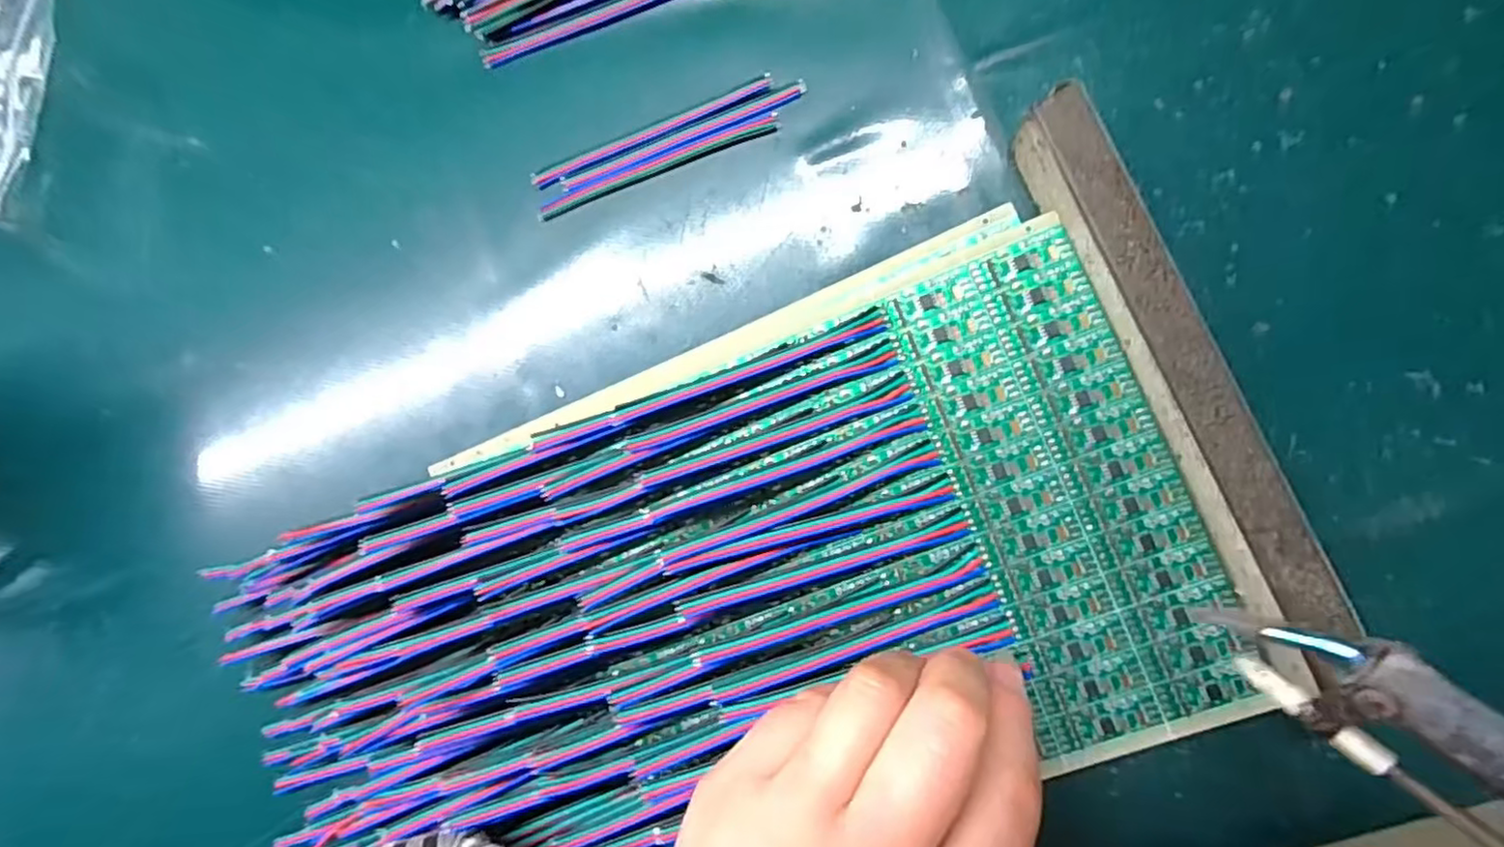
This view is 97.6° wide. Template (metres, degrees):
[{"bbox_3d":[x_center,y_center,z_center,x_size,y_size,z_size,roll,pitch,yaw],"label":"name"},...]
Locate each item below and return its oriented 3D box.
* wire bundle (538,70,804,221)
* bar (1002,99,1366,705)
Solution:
[{"bbox_3d":[-0.033,-0.106,0.250,0.105,0.004,0.022,-19,84,6],"label":"wire bundle"},{"bbox_3d":[0.128,-0.015,0.205,0.020,0.031,0.183,-22,84,5],"label":"bar"}]

